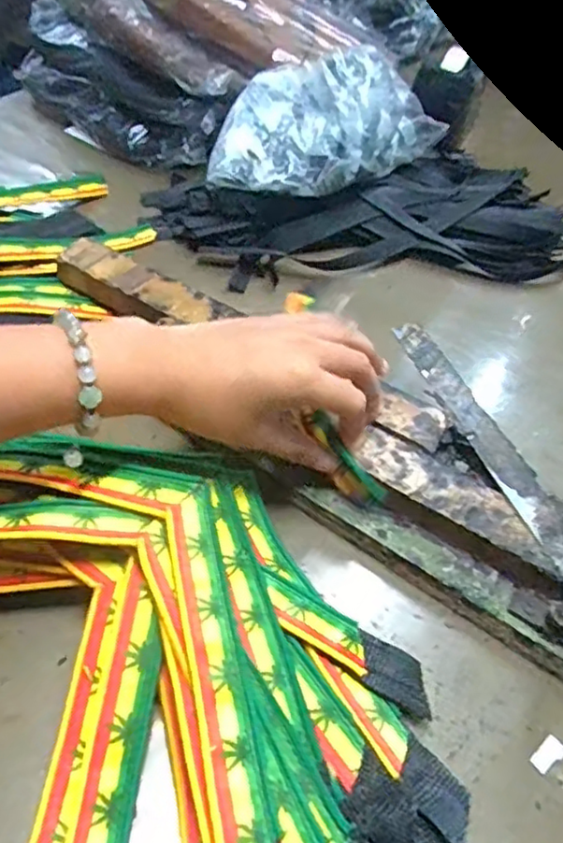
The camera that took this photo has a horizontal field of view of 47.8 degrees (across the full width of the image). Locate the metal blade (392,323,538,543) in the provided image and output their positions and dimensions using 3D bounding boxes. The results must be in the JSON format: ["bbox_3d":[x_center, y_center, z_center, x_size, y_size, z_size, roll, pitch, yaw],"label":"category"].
[{"bbox_3d":[0.124,-0.004,0.421,0.025,0.010,0.175,-13,51,-19],"label":"metal blade"}]

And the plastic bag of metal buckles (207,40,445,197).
[{"bbox_3d":[0.044,-0.288,0.603,0.267,0.094,0.117,-33,59,-31],"label":"plastic bag of metal buckles"}]

